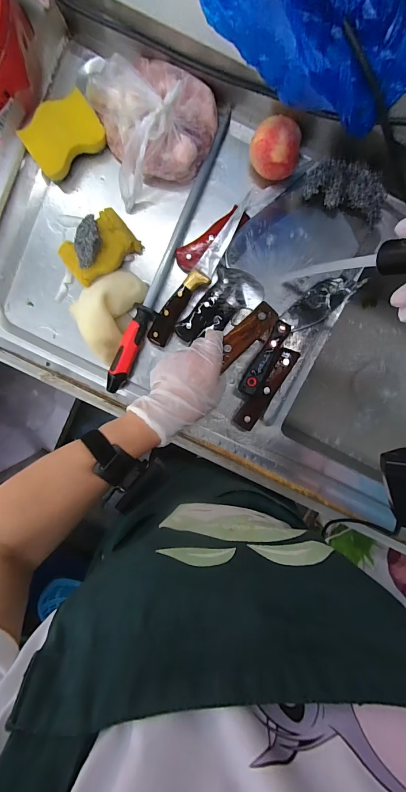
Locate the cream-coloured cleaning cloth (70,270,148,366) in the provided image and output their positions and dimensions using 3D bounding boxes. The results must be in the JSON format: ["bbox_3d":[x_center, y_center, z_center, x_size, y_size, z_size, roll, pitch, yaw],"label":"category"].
[{"bbox_3d":[-0.149,-0.130,0.491,0.091,0.039,0.139,33,97,-1],"label":"cream-coloured cleaning cloth"}]

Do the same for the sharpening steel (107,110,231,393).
[{"bbox_3d":[-0.050,-0.200,0.484,0.032,0.039,0.421,27,97,0],"label":"sharpening steel"}]

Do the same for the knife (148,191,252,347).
[{"bbox_3d":[-0.005,-0.174,0.472,0.031,0.015,0.235,37,97,-1],"label":"knife"}]

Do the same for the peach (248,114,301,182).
[{"bbox_3d":[0.096,-0.328,0.444,0.062,0.058,0.062,6,97,3],"label":"peach"}]

